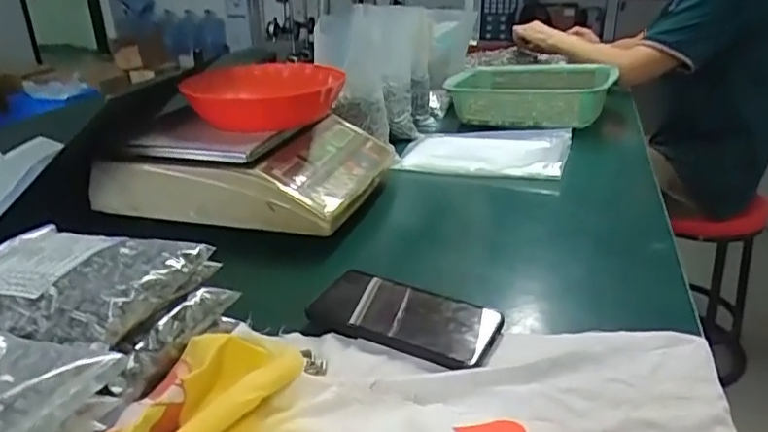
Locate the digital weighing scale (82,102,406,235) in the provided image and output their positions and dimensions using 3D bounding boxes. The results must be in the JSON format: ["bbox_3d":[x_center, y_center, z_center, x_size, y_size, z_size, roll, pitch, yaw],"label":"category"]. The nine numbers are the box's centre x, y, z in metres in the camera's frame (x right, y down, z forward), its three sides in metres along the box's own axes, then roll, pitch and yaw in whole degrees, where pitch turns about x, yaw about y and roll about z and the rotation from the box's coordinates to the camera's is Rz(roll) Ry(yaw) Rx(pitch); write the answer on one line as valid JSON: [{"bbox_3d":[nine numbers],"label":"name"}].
[{"bbox_3d":[-0.175,-0.083,0.803,0.309,0.093,0.309,6,25,16],"label":"digital weighing scale"}]

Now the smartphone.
[{"bbox_3d":[0.015,0.086,0.517,0.162,0.014,0.077,11,27,27],"label":"smartphone"}]

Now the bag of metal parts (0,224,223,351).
[{"bbox_3d":[-0.236,0.049,0.443,0.169,0.039,0.137,2,24,8],"label":"bag of metal parts"}]

